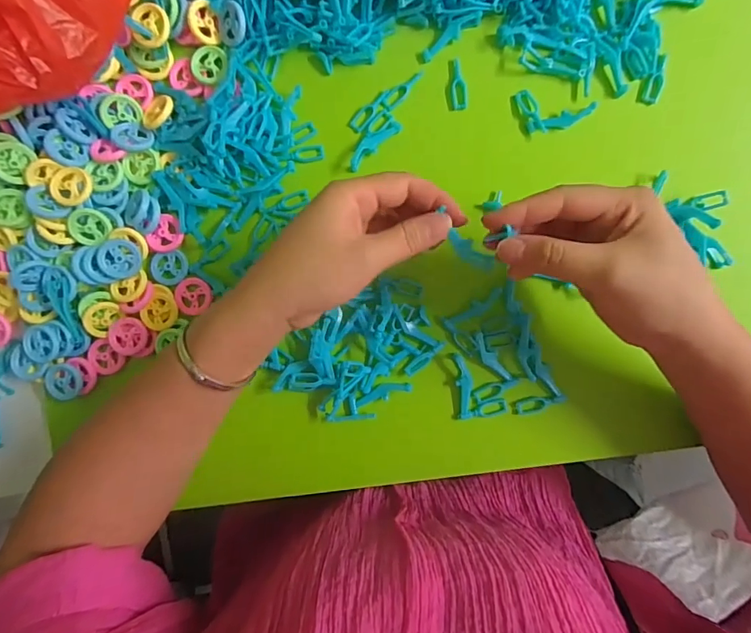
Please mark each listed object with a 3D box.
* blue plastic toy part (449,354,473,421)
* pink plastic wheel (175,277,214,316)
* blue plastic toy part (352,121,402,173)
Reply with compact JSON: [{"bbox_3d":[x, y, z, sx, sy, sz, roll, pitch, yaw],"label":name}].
[{"bbox_3d":[0.067,0.054,0.338,0.014,0.006,0.051,-10,89,2],"label":"blue plastic toy part"},{"bbox_3d":[-0.144,-0.017,0.349,0.027,0.005,0.028,0,89,2],"label":"pink plastic wheel"},{"bbox_3d":[-0.003,-0.136,0.343,0.051,0.008,0.016,-41,88,1],"label":"blue plastic toy part"}]

